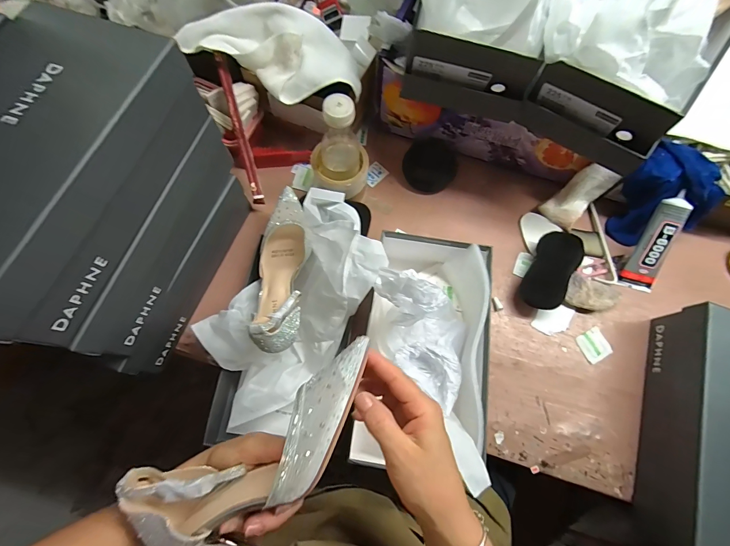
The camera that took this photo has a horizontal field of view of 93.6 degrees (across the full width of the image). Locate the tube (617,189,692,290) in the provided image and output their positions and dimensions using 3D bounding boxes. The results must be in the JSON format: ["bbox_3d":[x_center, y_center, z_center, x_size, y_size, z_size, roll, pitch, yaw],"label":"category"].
[{"bbox_3d":[0.449,-0.044,0.528,0.046,0.028,0.151,14,112,4],"label":"tube"}]

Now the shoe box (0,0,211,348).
[{"bbox_3d":[-0.328,-0.102,0.342,0.207,0.121,0.301,18,72,5],"label":"shoe box"}]

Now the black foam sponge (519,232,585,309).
[{"bbox_3d":[0.289,-0.004,0.531,0.062,0.019,0.121,25,93,32],"label":"black foam sponge"}]

